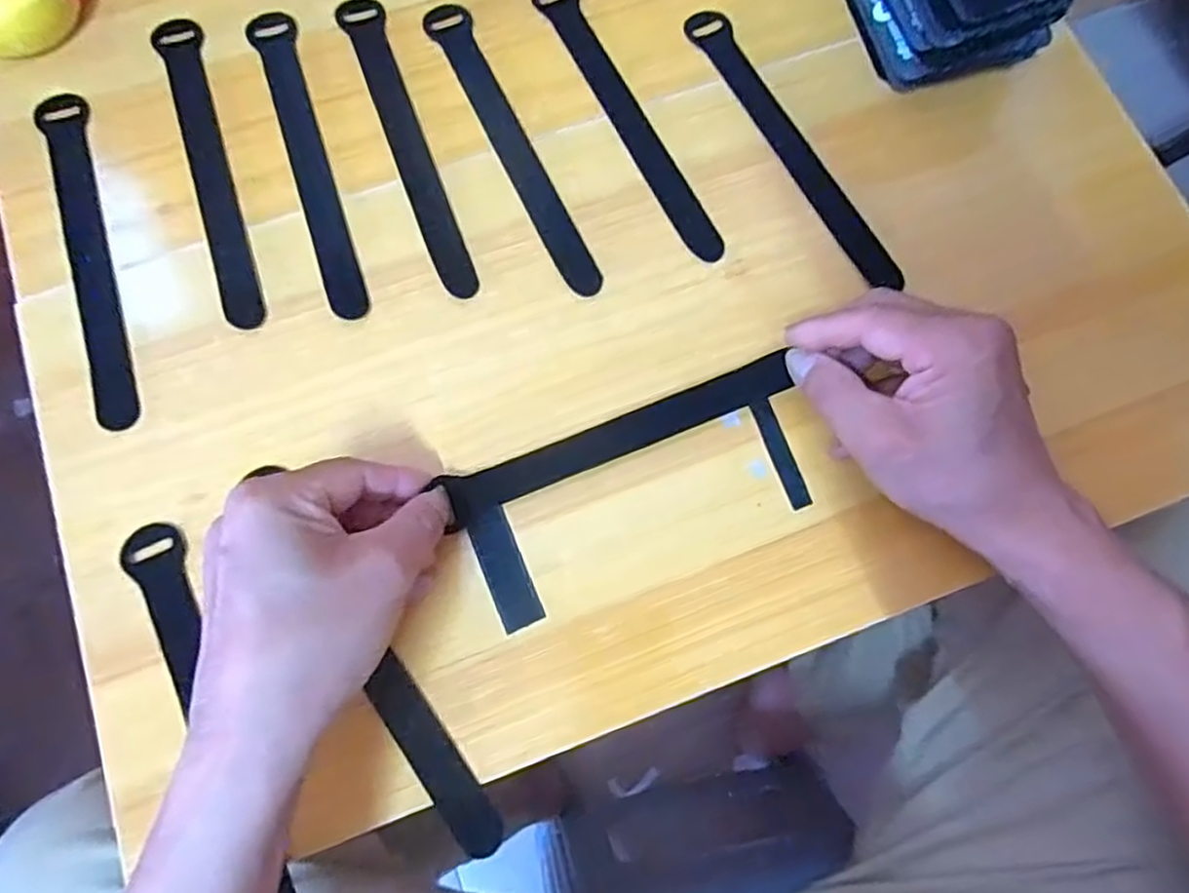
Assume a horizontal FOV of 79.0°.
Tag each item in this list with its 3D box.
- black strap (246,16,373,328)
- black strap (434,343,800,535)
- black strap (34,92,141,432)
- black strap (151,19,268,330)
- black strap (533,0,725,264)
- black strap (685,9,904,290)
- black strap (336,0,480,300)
[{"bbox_3d":[-0.153,-0.157,0.389,0.024,0.004,0.195,-20,77,-6],"label":"black strap"},{"bbox_3d":[0.014,-0.005,0.355,0.175,0.014,0.021,-22,77,-8],"label":"black strap"},{"bbox_3d":[-0.262,-0.101,0.374,0.022,0.005,0.198,-18,77,-6],"label":"black strap"},{"bbox_3d":[-0.206,-0.150,0.387,0.022,0.005,0.194,-19,77,-6],"label":"black strap"},{"bbox_3d":[0.018,-0.183,0.399,0.021,0.004,0.195,-25,78,-7],"label":"black strap"},{"bbox_3d":[0.107,-0.167,0.393,0.022,0.004,0.192,-27,78,-8],"label":"black strap"},{"bbox_3d":[-0.101,-0.167,0.391,0.024,0.004,0.194,-22,77,-7],"label":"black strap"}]

